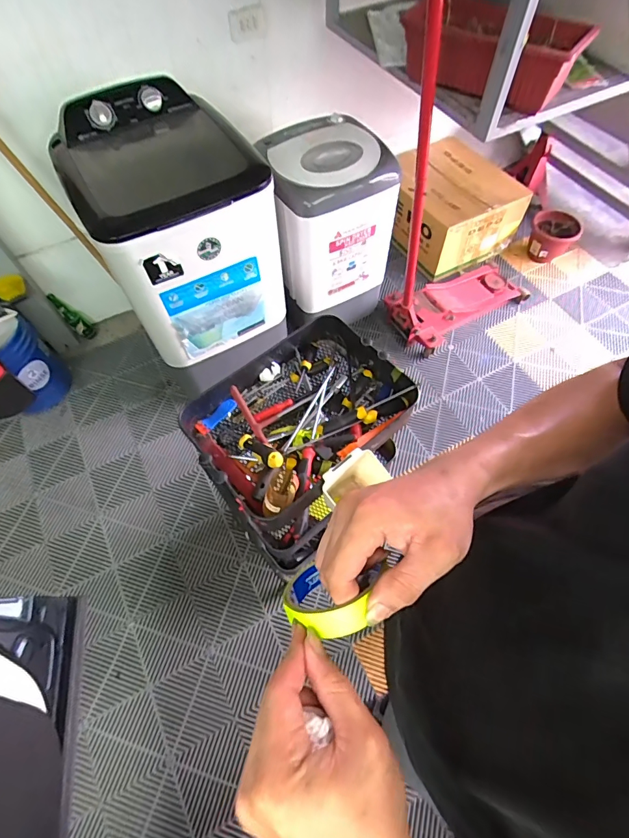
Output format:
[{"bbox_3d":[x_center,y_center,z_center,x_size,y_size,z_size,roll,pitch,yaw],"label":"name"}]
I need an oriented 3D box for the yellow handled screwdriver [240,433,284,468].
[{"bbox_3d":[-0.105,0.059,0.784,0.112,0.026,0.029,26,64,38],"label":"yellow handled screwdriver"}]

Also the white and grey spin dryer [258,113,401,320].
[{"bbox_3d":[0.062,-0.739,1.592,0.439,0.575,0.385,-13,62,-5],"label":"white and grey spin dryer"}]

